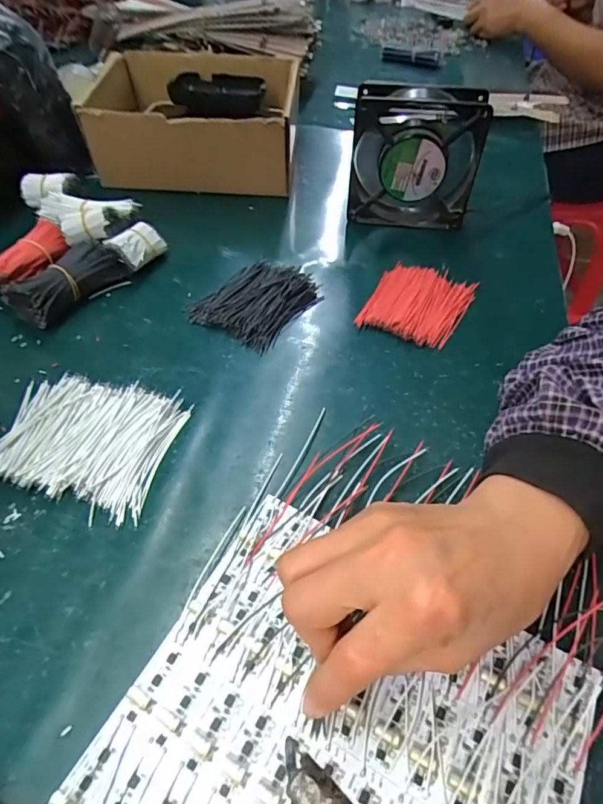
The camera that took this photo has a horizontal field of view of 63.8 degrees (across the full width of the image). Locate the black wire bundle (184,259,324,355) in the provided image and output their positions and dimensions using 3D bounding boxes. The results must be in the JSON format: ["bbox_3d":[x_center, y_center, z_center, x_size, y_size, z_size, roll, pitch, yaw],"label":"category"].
[{"bbox_3d":[-0.039,-0.092,0.426,0.084,0.017,0.097,28,54,21],"label":"black wire bundle"}]

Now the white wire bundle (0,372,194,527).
[{"bbox_3d":[-0.150,0.023,0.331,0.120,0.010,0.095,11,50,8],"label":"white wire bundle"}]

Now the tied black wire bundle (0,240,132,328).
[{"bbox_3d":[-0.202,-0.105,0.419,0.032,0.038,0.098,29,55,22],"label":"tied black wire bundle"}]

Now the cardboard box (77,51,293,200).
[{"bbox_3d":[-0.121,-0.339,0.587,0.218,0.086,0.203,2,49,1],"label":"cardboard box"}]

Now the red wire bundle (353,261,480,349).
[{"bbox_3d":[0.103,-0.088,0.426,0.082,0.016,0.090,20,52,16],"label":"red wire bundle"}]

